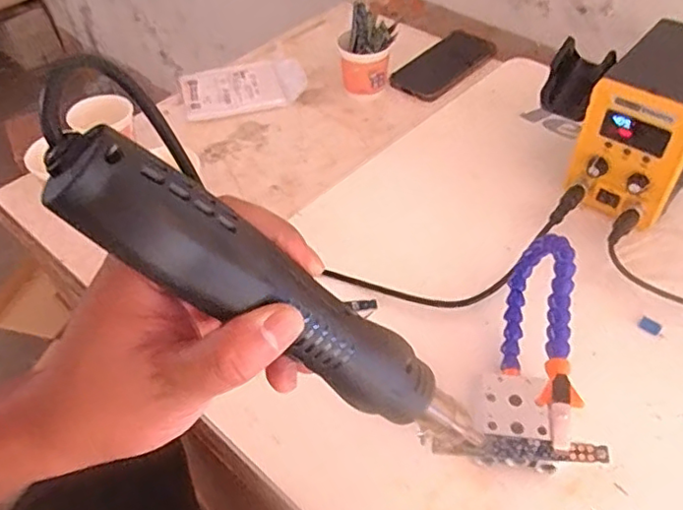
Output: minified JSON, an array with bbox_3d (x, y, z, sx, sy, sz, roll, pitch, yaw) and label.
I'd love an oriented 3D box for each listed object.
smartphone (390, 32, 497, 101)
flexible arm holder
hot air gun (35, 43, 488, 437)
[{"bbox_3d":[0.137,-0.257,0.835,0.078,0.016,0.160,35,62,27],"label":"smartphone"},{"bbox_3d":[0.137,0.072,0.458,0.055,0.111,0.192,9,48,10],"label":"flexible arm holder"},{"bbox_3d":[-0.016,0.023,0.251,0.032,0.243,0.039,-28,42,24],"label":"hot air gun"}]

